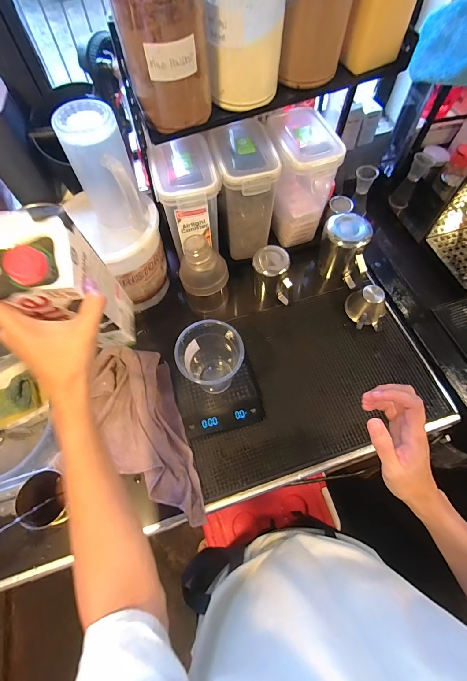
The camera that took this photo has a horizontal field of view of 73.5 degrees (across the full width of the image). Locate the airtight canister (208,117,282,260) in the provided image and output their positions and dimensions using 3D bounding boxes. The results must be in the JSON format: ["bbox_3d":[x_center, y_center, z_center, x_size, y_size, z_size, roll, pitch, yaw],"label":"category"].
[{"bbox_3d":[0.019,-0.275,0.597,0.104,0.188,0.155,-6,64,-2],"label":"airtight canister"}]

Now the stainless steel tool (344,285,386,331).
[{"bbox_3d":[0.254,-0.065,0.596,0.074,0.062,0.073,0,64,1],"label":"stainless steel tool"}]

